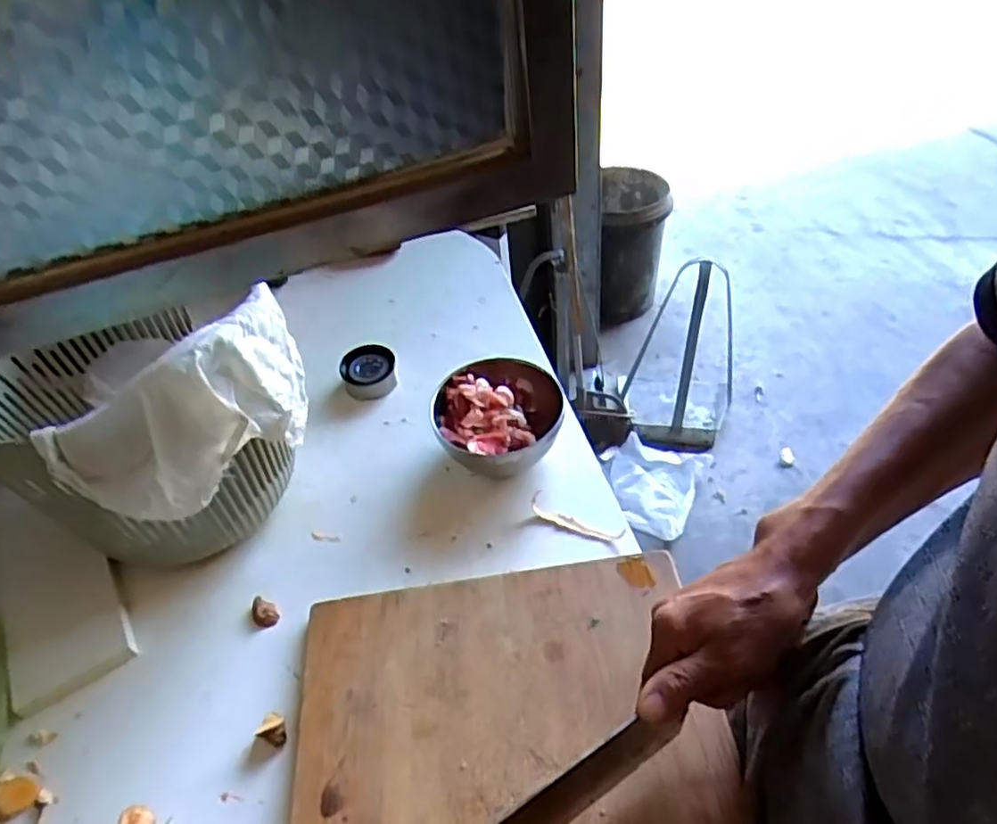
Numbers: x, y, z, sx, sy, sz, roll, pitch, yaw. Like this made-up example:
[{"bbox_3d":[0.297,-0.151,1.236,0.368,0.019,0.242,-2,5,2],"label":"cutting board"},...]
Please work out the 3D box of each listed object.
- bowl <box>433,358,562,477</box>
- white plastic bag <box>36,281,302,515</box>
[{"bbox_3d":[-0.001,0.015,0.709,0.134,0.071,0.136,-4,47,4],"label":"bowl"},{"bbox_3d":[-0.257,-0.005,0.549,0.173,0.138,0.125,-15,47,-7],"label":"white plastic bag"}]

